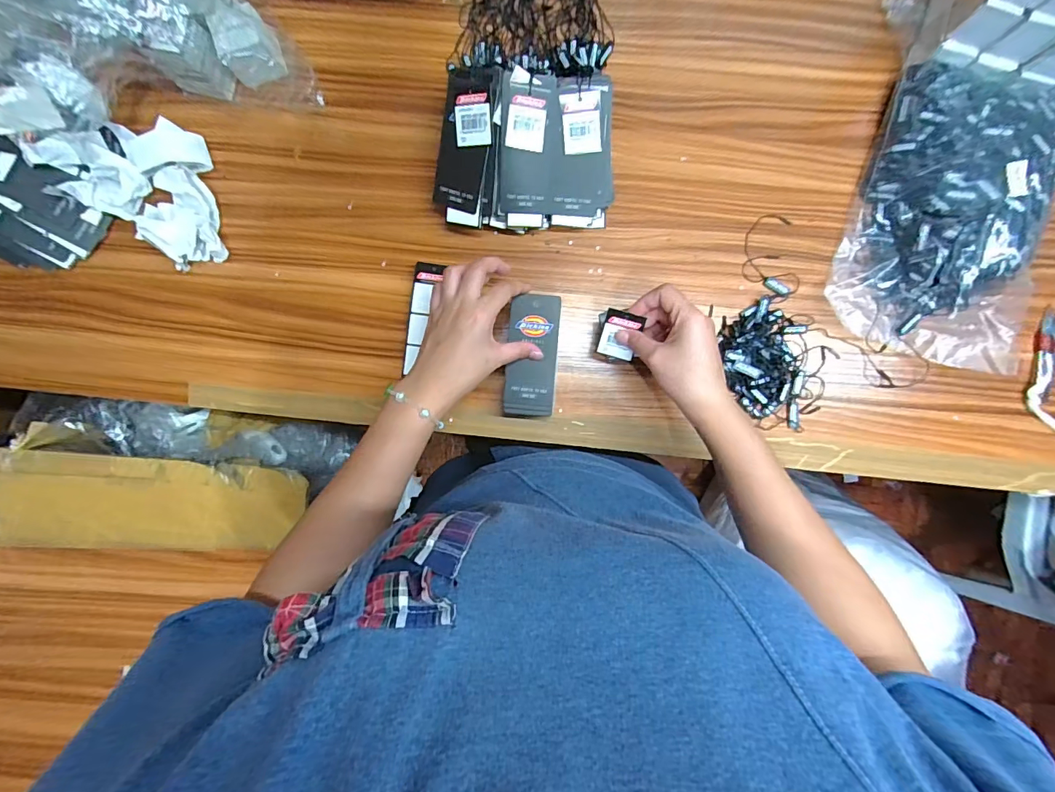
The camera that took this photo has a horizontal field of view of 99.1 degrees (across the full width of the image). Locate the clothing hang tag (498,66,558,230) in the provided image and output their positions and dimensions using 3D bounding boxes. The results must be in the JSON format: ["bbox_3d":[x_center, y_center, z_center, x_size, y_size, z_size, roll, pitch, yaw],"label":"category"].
[{"bbox_3d":[-0.001,-0.231,0.432,0.052,0.009,0.131,-2,116,-10],"label":"clothing hang tag"}]

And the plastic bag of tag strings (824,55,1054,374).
[{"bbox_3d":[0.422,-0.173,0.443,0.176,0.064,0.264,17,91,0],"label":"plastic bag of tag strings"}]

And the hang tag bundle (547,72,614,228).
[{"bbox_3d":[0.053,-0.236,0.442,0.062,0.019,0.130,-1,115,1],"label":"hang tag bundle"}]

